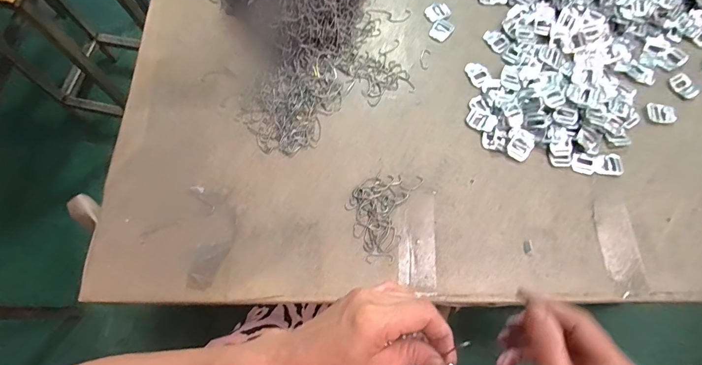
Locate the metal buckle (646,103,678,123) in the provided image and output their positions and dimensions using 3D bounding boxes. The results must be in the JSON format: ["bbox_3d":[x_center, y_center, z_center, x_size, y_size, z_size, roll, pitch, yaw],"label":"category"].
[{"bbox_3d":[0.433,-0.096,0.501,0.036,0.004,0.029,17,78,19],"label":"metal buckle"}]

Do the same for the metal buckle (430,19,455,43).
[{"bbox_3d":[0.139,-0.236,0.554,0.030,0.004,0.037,33,73,11],"label":"metal buckle"}]

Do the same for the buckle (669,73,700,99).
[{"bbox_3d":[0.485,-0.140,0.519,0.033,0.004,0.039,-29,73,-11],"label":"buckle"}]

